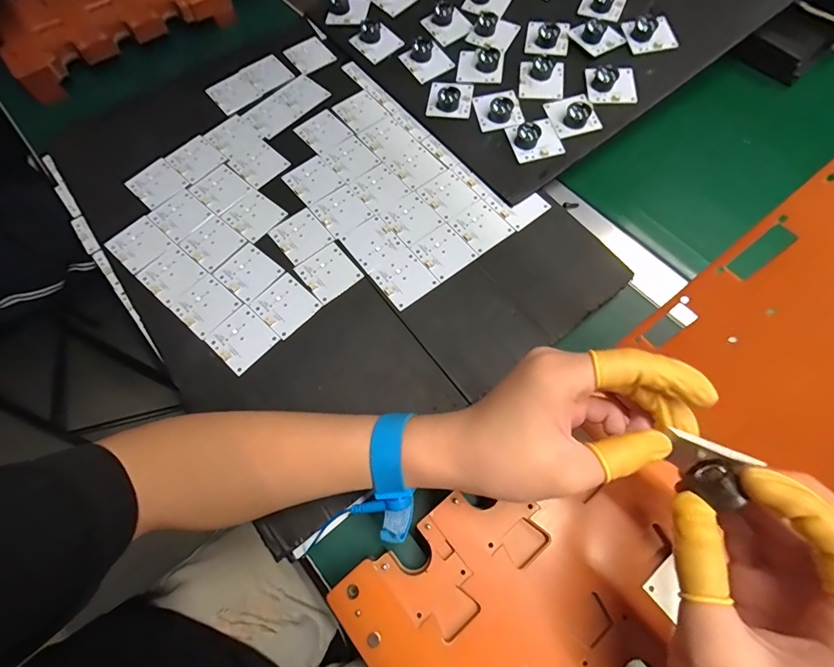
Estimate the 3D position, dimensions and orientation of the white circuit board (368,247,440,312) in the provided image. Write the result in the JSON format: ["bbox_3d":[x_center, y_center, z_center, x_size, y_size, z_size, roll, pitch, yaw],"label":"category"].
[{"bbox_3d":[-0.011,-0.048,0.352,0.043,0.004,0.046,-36,72,-13],"label":"white circuit board"}]

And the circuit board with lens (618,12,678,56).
[{"bbox_3d":[0.247,-0.319,0.427,0.048,0.020,0.040,-6,68,-2],"label":"circuit board with lens"}]

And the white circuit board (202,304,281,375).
[{"bbox_3d":[-0.144,0.005,0.333,0.045,0.006,0.043,41,73,15],"label":"white circuit board"}]

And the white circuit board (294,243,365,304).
[{"bbox_3d":[-0.077,-0.053,0.355,0.044,0.004,0.045,-38,76,-13],"label":"white circuit board"}]

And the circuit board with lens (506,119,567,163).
[{"bbox_3d":[0.116,-0.193,0.392,0.047,0.017,0.044,-13,68,-5],"label":"circuit board with lens"}]

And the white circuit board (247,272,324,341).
[{"bbox_3d":[-0.112,-0.024,0.344,0.046,0.005,0.044,41,73,15],"label":"white circuit board"}]

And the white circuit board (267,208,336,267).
[{"bbox_3d":[-0.105,-0.088,0.367,0.043,0.004,0.046,-37,73,-14],"label":"white circuit board"}]

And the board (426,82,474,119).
[{"bbox_3d":[0.035,-0.247,0.416,0.045,0.014,0.044,8,68,3],"label":"board"}]

